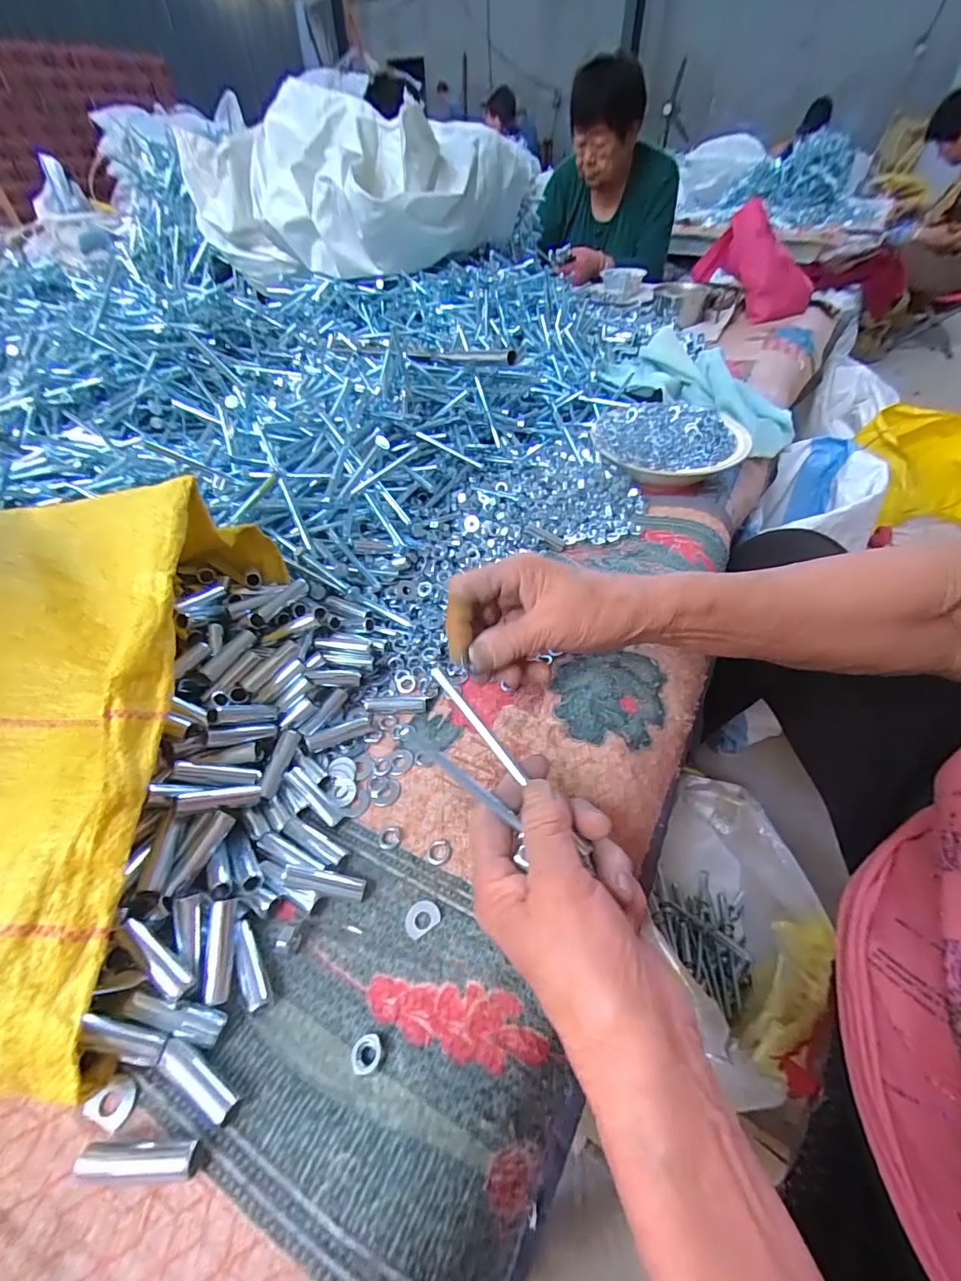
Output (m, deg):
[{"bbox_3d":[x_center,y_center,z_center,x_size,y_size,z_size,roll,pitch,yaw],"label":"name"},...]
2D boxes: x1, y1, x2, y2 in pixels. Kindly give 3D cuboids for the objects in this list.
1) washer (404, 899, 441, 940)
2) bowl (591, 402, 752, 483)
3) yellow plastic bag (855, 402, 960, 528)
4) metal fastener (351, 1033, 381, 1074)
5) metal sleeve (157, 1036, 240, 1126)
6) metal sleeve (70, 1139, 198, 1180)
[{"bbox_3d":[-0.031,0.143,0.252,0.018,0.004,0.015,-26,50,-23],"label":"washer"},{"bbox_3d":[0.218,-0.232,0.571,0.166,0.046,0.155,-1,45,1],"label":"bowl"},{"bbox_3d":[0.864,-0.318,0.930,0.202,0.155,0.224,-10,45,-9],"label":"yellow plastic bag"},{"bbox_3d":[-0.049,0.179,0.212,0.012,0.006,0.013,-1,45,1],"label":"metal fastener"},{"bbox_3d":[-0.117,0.184,0.204,0.041,0.009,0.011,19,48,19],"label":"metal sleeve"},{"bbox_3d":[-0.131,0.199,0.187,0.045,0.010,0.010,-1,45,1],"label":"metal sleeve"}]

